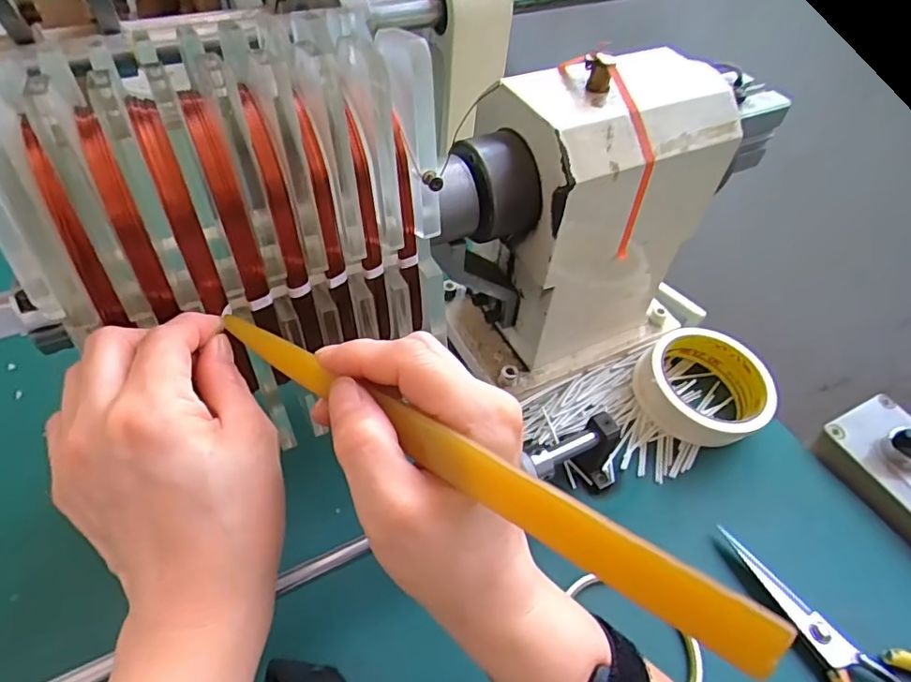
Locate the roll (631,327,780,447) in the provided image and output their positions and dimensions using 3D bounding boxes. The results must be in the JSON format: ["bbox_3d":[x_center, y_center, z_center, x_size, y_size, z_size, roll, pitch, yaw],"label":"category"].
[{"bbox_3d":[0.191,0.032,0.420,0.095,0.044,0.095,2,50,-3],"label":"roll"}]

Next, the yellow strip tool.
[{"bbox_3d":[-0.001,0.037,0.179,0.195,0.016,0.010,25,51,32],"label":"yellow strip tool"}]

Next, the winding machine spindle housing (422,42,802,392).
[{"bbox_3d":[0.099,-0.082,0.399,0.240,0.204,0.103,-26,57,-24],"label":"winding machine spindle housing"}]

